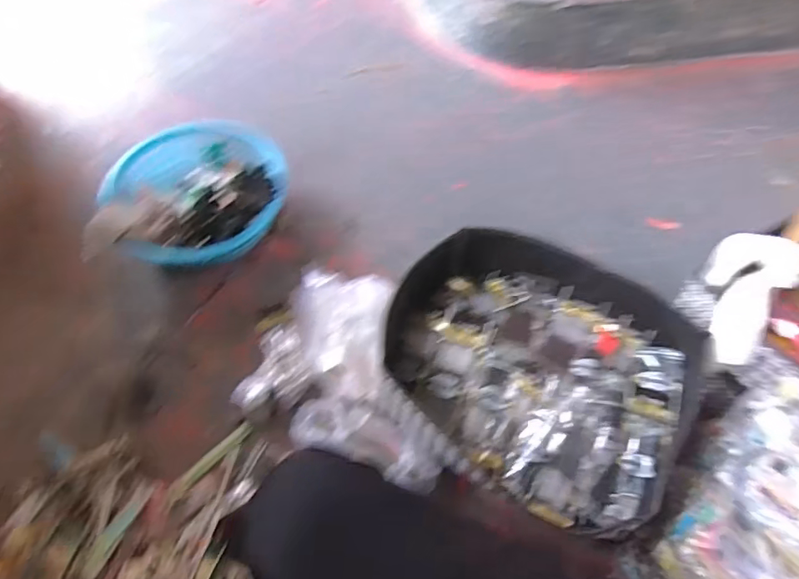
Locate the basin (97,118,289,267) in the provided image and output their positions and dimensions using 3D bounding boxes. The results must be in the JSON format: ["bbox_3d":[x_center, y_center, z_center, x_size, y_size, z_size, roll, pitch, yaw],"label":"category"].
[{"bbox_3d":[-0.377,-0.182,0.996,0.308,0.101,0.289,1,58,-1],"label":"basin"}]

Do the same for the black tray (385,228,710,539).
[{"bbox_3d":[0.196,0.113,0.766,0.435,0.118,0.357,31,62,17],"label":"black tray"}]

